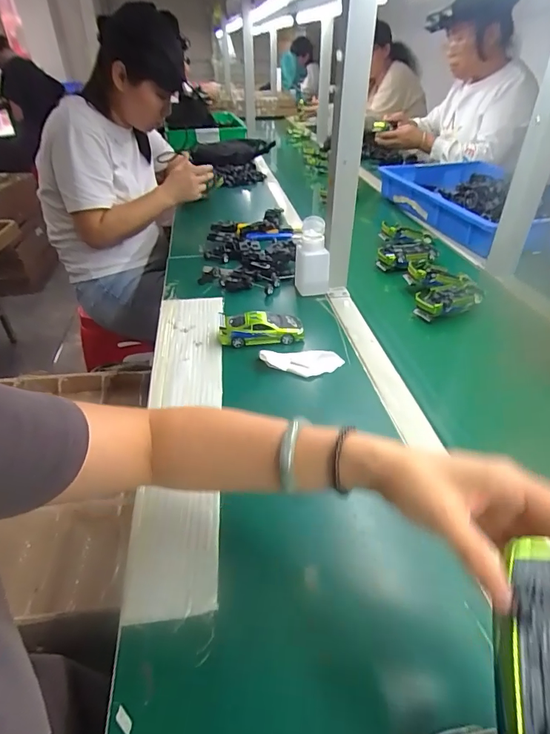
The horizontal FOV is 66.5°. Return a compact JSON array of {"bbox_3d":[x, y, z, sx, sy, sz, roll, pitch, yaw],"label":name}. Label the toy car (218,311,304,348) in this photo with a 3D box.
[{"bbox_3d":[-0.022,-0.061,0.659,0.129,0.045,0.049,-2,38,-2],"label":"toy car"}]

